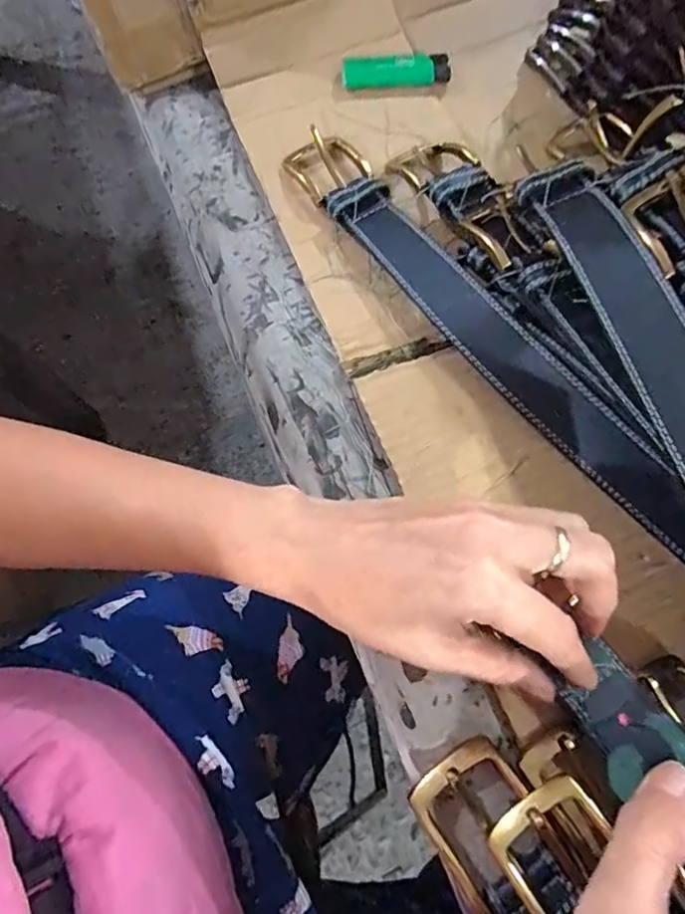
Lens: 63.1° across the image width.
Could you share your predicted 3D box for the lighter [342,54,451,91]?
[{"bbox_3d":[0.040,-0.286,0.413,0.078,0.015,0.020,1,70,6],"label":"lighter"}]

